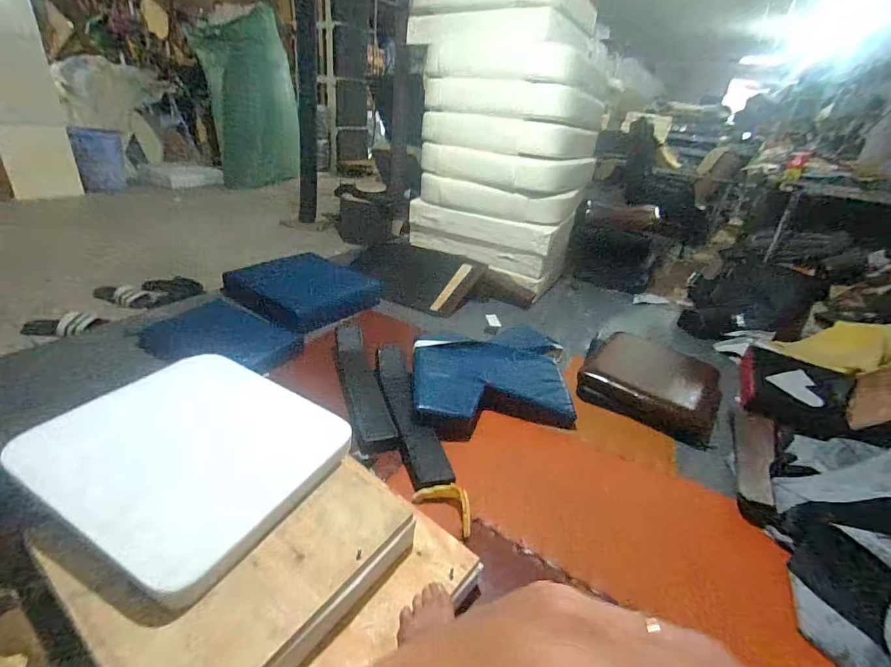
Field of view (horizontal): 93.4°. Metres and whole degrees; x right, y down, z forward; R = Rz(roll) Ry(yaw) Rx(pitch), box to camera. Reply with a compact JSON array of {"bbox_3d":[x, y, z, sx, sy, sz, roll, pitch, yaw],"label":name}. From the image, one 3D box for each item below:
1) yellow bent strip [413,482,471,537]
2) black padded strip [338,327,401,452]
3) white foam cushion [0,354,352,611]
[{"bbox_3d":[0.006,0.420,1.055,0.167,0.026,0.088,24,80,25],"label":"yellow bent strip"},{"bbox_3d":[-0.280,0.158,1.396,0.115,0.064,0.585,-6,34,-20],"label":"black padded strip"},{"bbox_3d":[-0.483,0.223,0.833,0.447,0.057,0.444,33,34,12],"label":"white foam cushion"}]

